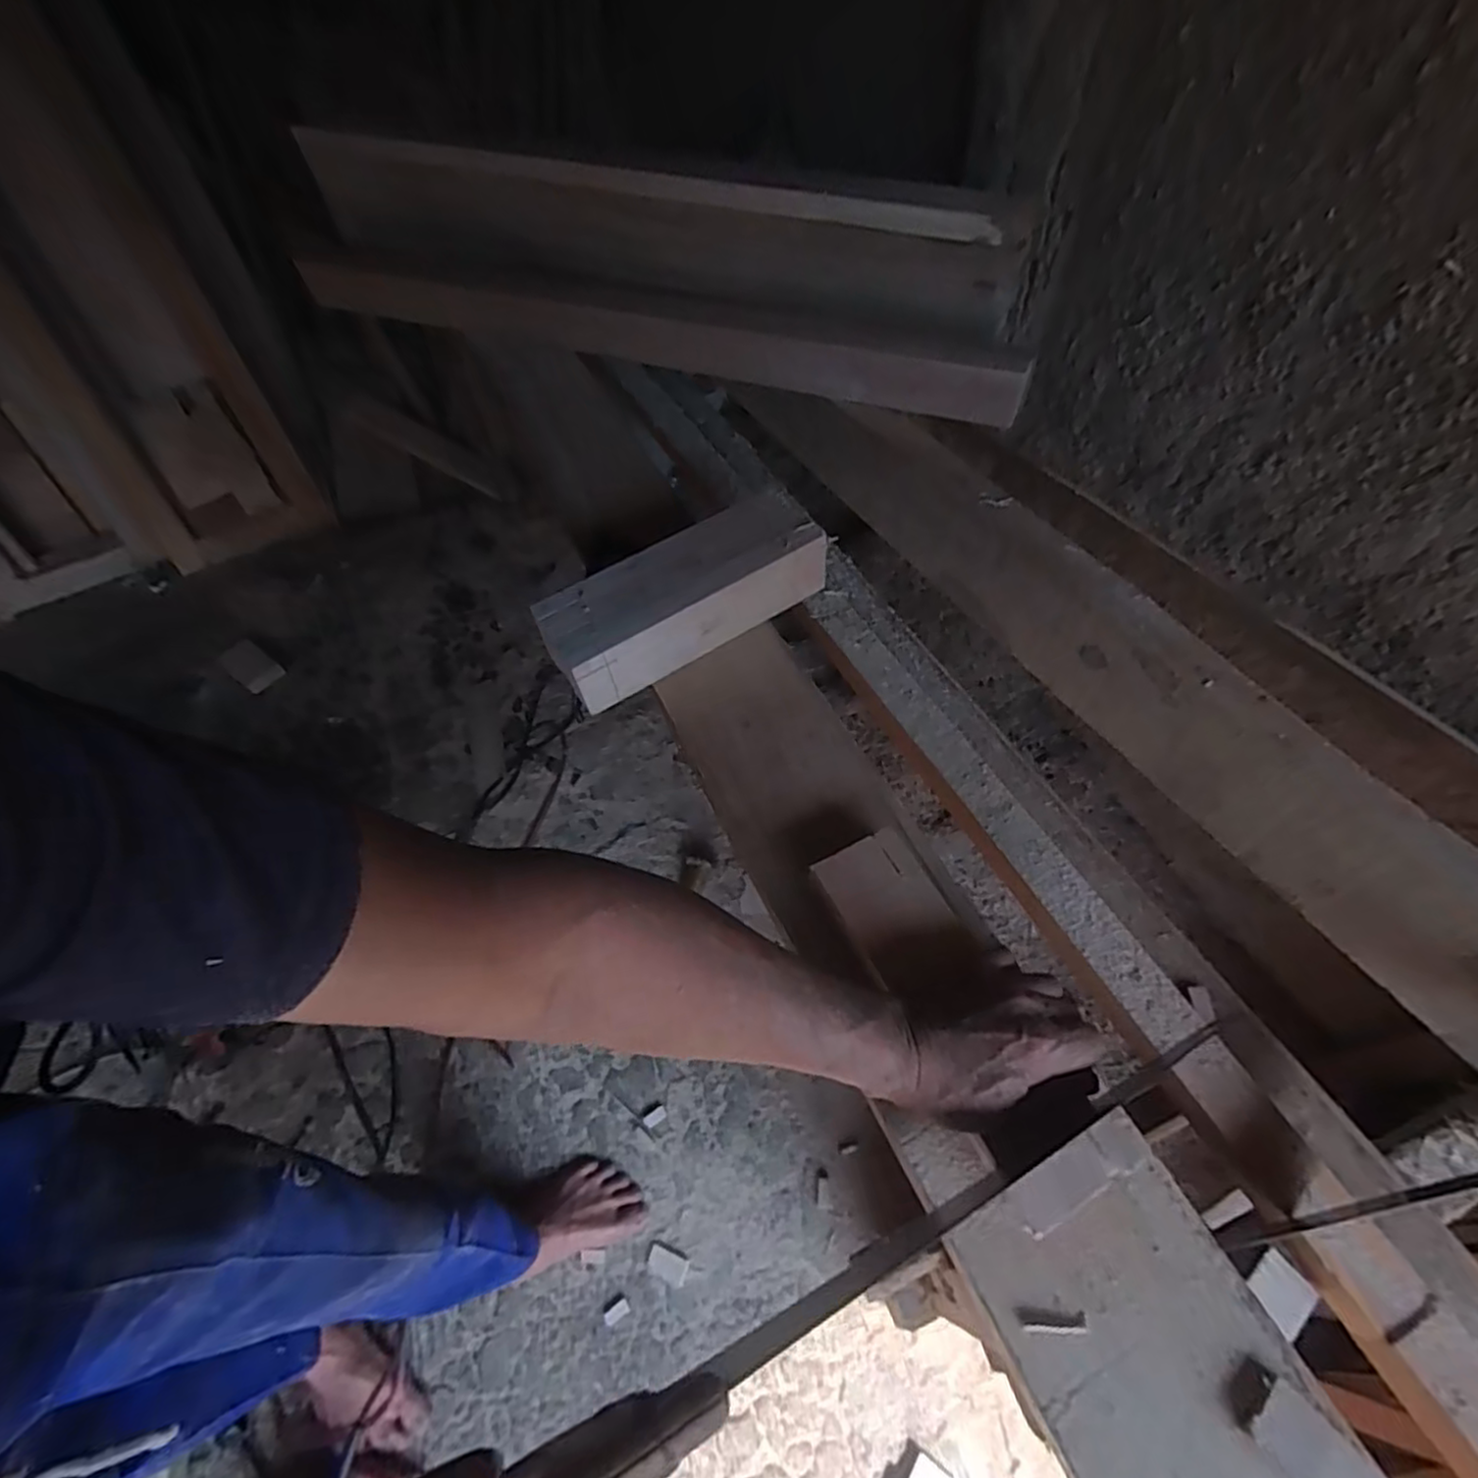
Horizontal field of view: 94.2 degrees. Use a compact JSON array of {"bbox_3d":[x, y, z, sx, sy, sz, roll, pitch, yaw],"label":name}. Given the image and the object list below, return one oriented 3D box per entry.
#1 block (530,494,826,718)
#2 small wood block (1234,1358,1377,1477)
[{"bbox_3d":[-0.055,-0.142,0.675,0.280,0.074,0.101,-28,60,-17],"label":"block"},{"bbox_3d":[0.287,0.359,0.348,0.034,0.011,0.065,-36,63,-21],"label":"small wood block"}]

